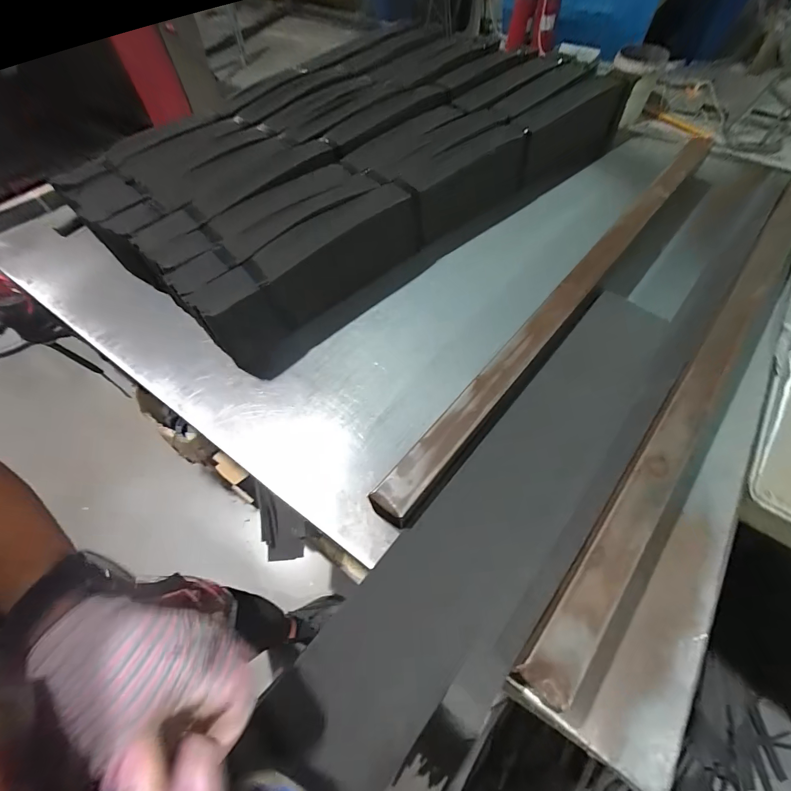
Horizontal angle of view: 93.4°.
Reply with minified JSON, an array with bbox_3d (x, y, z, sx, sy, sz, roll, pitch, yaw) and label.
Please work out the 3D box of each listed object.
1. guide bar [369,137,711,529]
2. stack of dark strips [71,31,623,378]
[{"bbox_3d":[0.259,-0.150,0.525,0.049,0.039,0.822,37,66,18],"label":"guide bar"},{"bbox_3d":[-0.004,-0.474,0.746,1.043,0.169,0.480,-38,68,-20],"label":"stack of dark strips"}]

